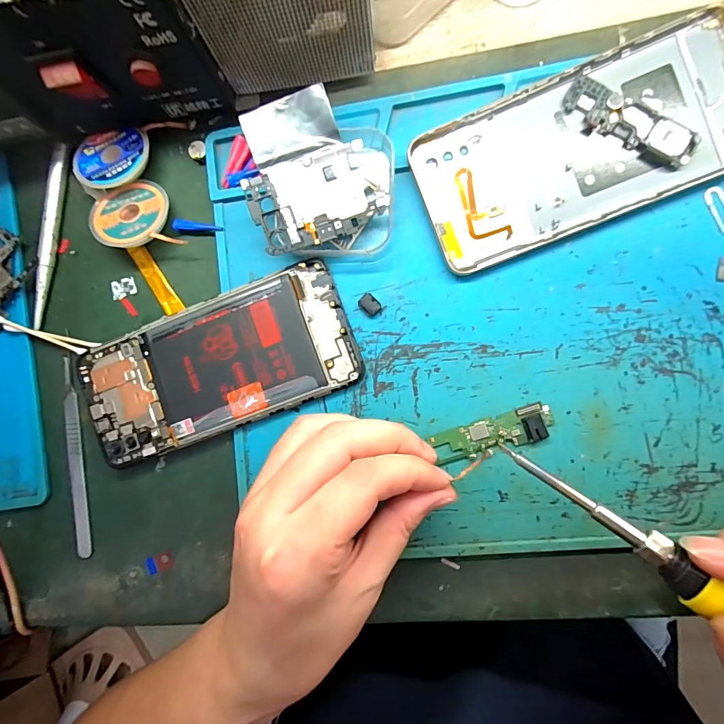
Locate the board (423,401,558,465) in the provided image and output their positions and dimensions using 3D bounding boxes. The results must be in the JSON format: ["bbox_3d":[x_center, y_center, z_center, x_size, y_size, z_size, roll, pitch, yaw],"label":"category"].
[{"bbox_3d":[0.068,0.038,0.202,0.062,0.004,0.018,-17,87,7],"label":"board"}]

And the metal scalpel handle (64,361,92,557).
[{"bbox_3d":[-0.173,0.058,0.234,0.009,0.004,0.118,-7,89,7],"label":"metal scalpel handle"}]

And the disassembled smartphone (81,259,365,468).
[{"bbox_3d":[-0.081,0.003,0.219,0.155,0.011,0.071,-20,87,7],"label":"disassembled smartphone"}]

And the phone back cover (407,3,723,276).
[{"bbox_3d":[0.110,-0.107,0.195,0.159,0.013,0.075,-21,87,7],"label":"phone back cover"}]

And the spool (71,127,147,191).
[{"bbox_3d":[-0.146,-0.119,0.225,0.042,0.007,0.042,-1,75,4],"label":"spool"}]

